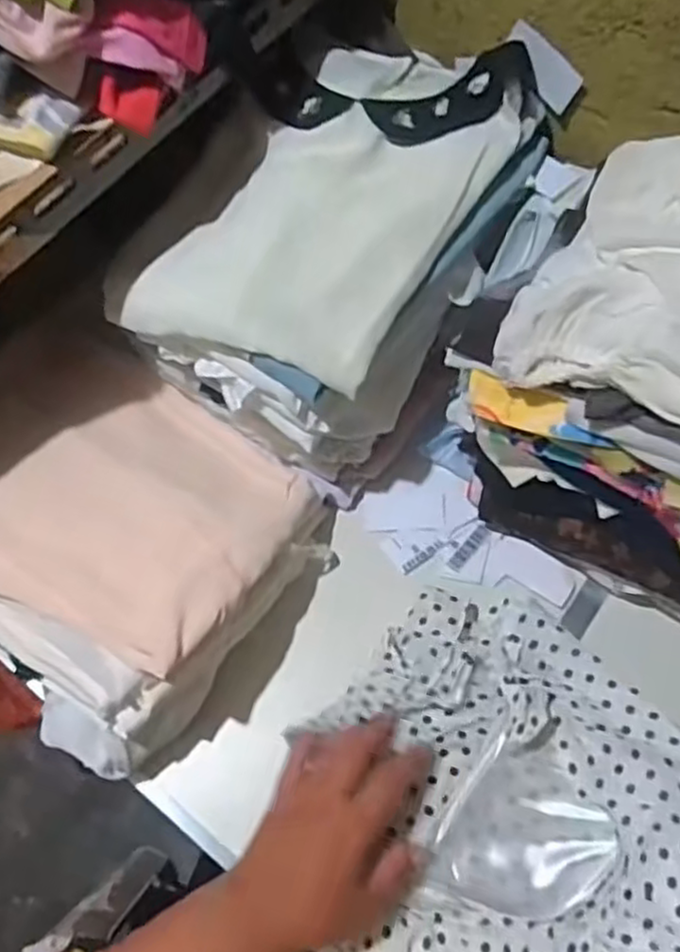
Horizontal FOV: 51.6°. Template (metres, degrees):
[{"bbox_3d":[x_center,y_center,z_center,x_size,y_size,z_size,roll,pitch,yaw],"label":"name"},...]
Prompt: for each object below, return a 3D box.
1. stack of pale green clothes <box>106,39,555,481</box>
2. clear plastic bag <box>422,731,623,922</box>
[{"bbox_3d":[-0.009,-0.201,0.606,0.237,0.159,0.336,31,70,14],"label":"stack of pale green clothes"},{"bbox_3d":[0.133,0.265,0.509,0.108,0.021,0.113,34,71,15],"label":"clear plastic bag"}]

